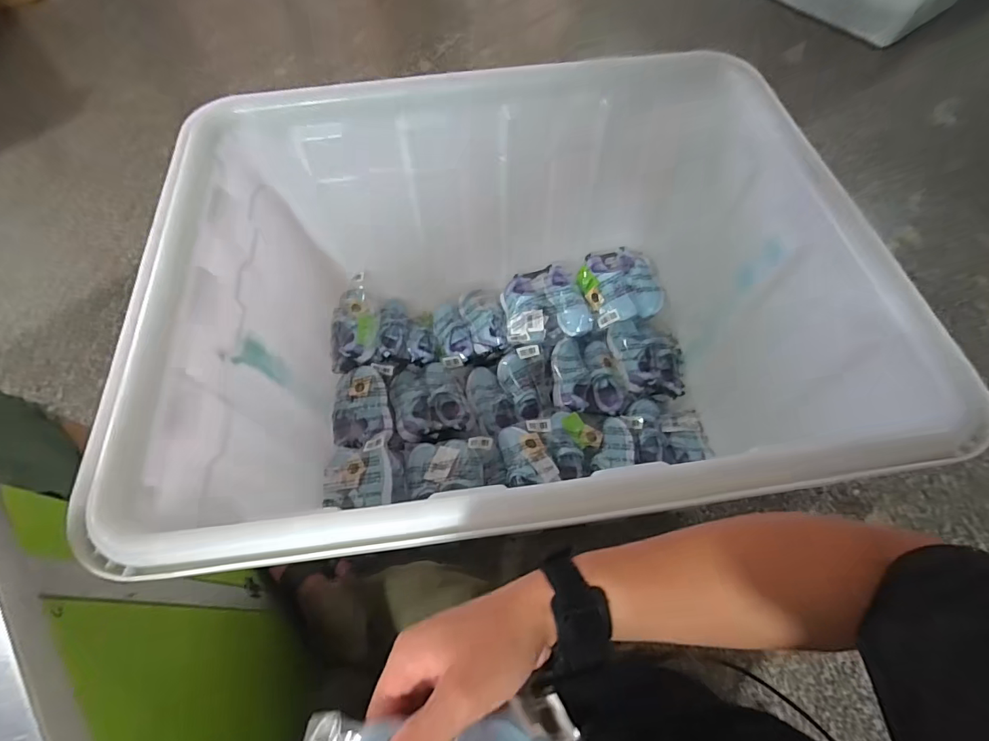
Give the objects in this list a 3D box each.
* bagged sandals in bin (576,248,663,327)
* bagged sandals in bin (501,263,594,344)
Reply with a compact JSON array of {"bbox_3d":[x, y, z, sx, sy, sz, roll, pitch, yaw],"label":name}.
[{"bbox_3d":[0.290,-0.199,1.081,0.164,0.058,0.178,-15,63,-8],"label":"bagged sandals in bin"},{"bbox_3d":[0.113,-0.151,1.086,0.183,0.070,0.177,-10,62,-6],"label":"bagged sandals in bin"}]

